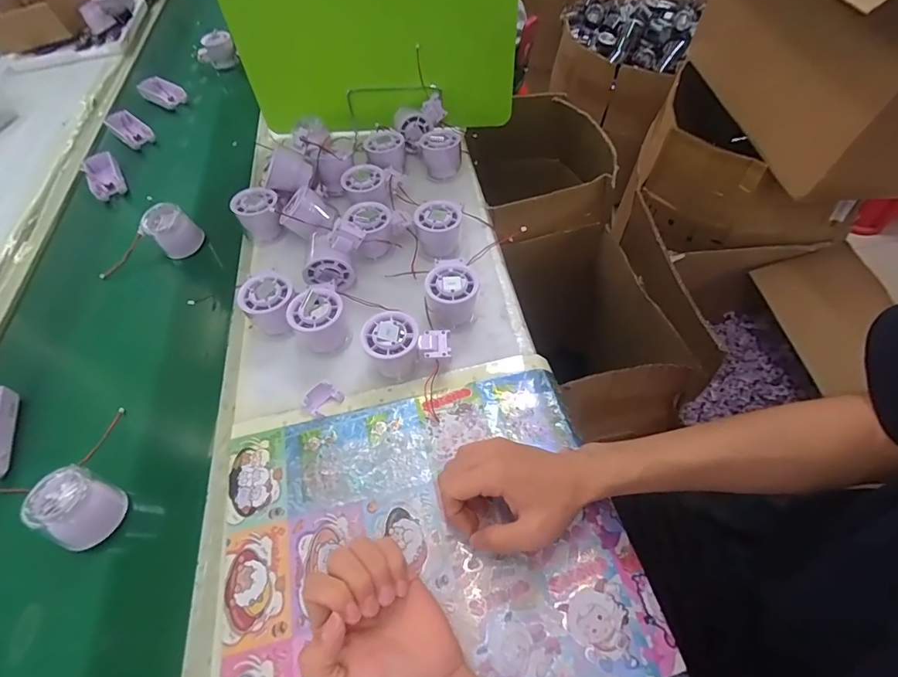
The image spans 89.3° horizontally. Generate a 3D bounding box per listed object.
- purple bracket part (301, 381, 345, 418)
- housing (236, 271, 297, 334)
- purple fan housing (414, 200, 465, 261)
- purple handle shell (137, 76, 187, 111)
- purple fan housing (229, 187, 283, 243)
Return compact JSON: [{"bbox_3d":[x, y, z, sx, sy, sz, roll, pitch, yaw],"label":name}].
[{"bbox_3d":[-0.131,0.062,0.468,0.029,0.011,0.035,31,63,25],"label":"purple bracket part"},{"bbox_3d":[-0.201,-0.038,0.520,0.057,0.053,0.058,-3,54,4],"label":"housing"},{"bbox_3d":[-0.013,-0.140,0.578,0.055,0.052,0.055,-3,54,4],"label":"purple fan housing"},{"bbox_3d":[-0.571,-0.491,0.905,0.094,0.028,0.054,30,62,24],"label":"purple handle shell"},{"bbox_3d":[-0.254,-0.165,0.616,0.059,0.059,0.053,-30,57,-15],"label":"purple fan housing"}]

